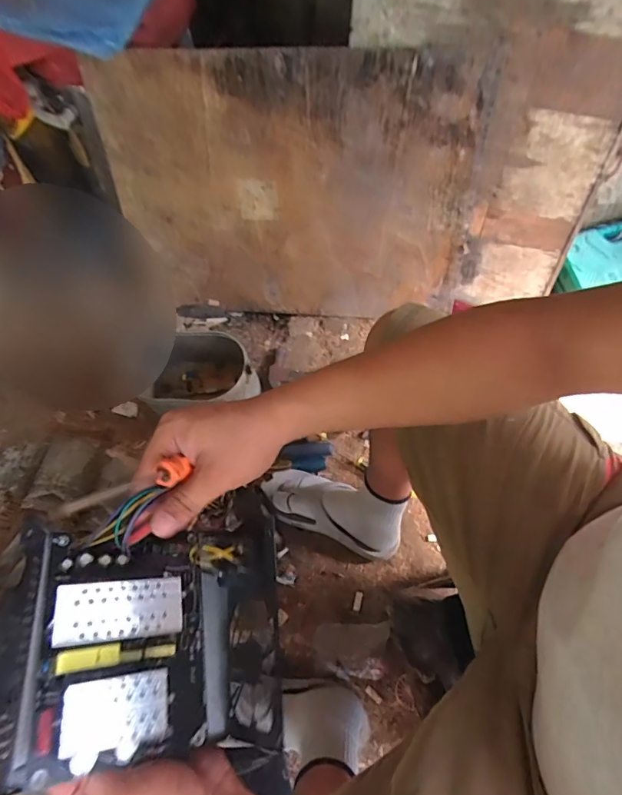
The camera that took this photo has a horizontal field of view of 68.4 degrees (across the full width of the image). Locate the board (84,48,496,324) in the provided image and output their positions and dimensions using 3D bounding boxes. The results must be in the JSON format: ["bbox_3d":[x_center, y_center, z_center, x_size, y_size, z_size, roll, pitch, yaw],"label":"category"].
[{"bbox_3d":[-0.048,-0.393,0.916,0.684,0.484,0.028,5,40,7],"label":"board"}]

